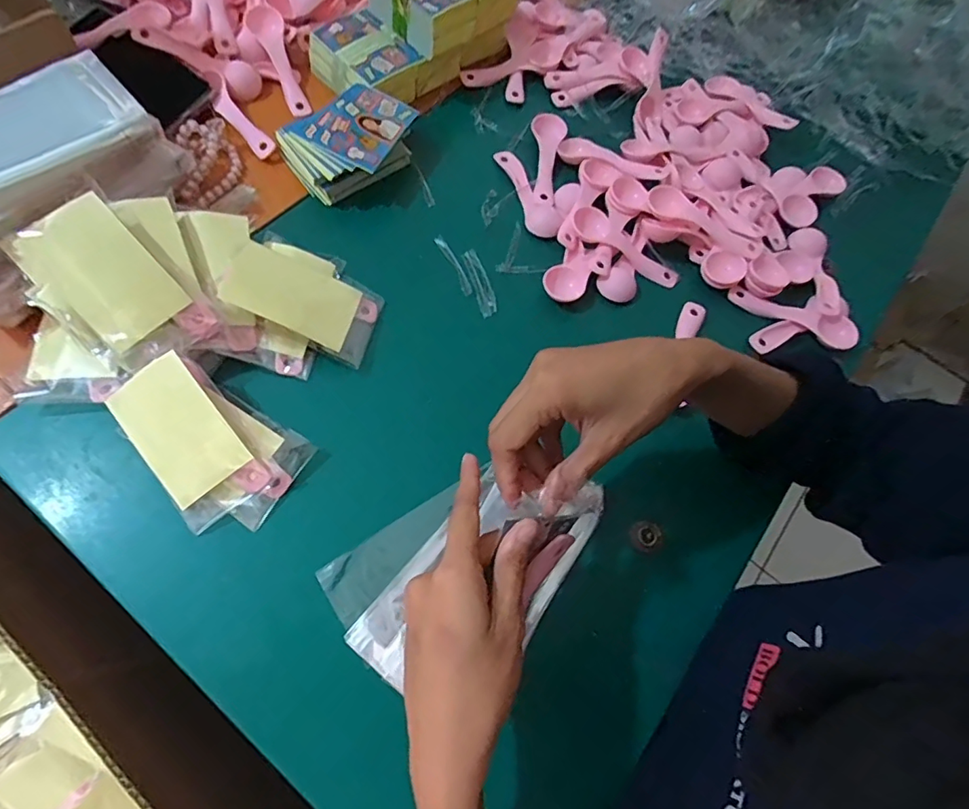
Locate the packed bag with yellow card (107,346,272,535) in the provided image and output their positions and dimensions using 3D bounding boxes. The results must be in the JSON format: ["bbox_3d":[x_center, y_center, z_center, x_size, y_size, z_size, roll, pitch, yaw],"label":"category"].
[{"bbox_3d":[-0.204,0.025,0.356,0.063,0.014,0.110,-35,93,-2],"label":"packed bag with yellow card"}]

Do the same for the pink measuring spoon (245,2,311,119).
[{"bbox_3d":[-0.201,-0.340,0.504,0.031,0.013,0.117,-22,95,-10],"label":"pink measuring spoon"}]

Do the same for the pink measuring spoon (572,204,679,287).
[{"bbox_3d":[0.129,-0.143,0.474,0.111,0.011,0.031,35,71,-4],"label":"pink measuring spoon"}]

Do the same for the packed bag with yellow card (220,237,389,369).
[{"bbox_3d":[-0.139,-0.084,0.405,0.111,0.010,0.072,28,56,-20],"label":"packed bag with yellow card"}]

